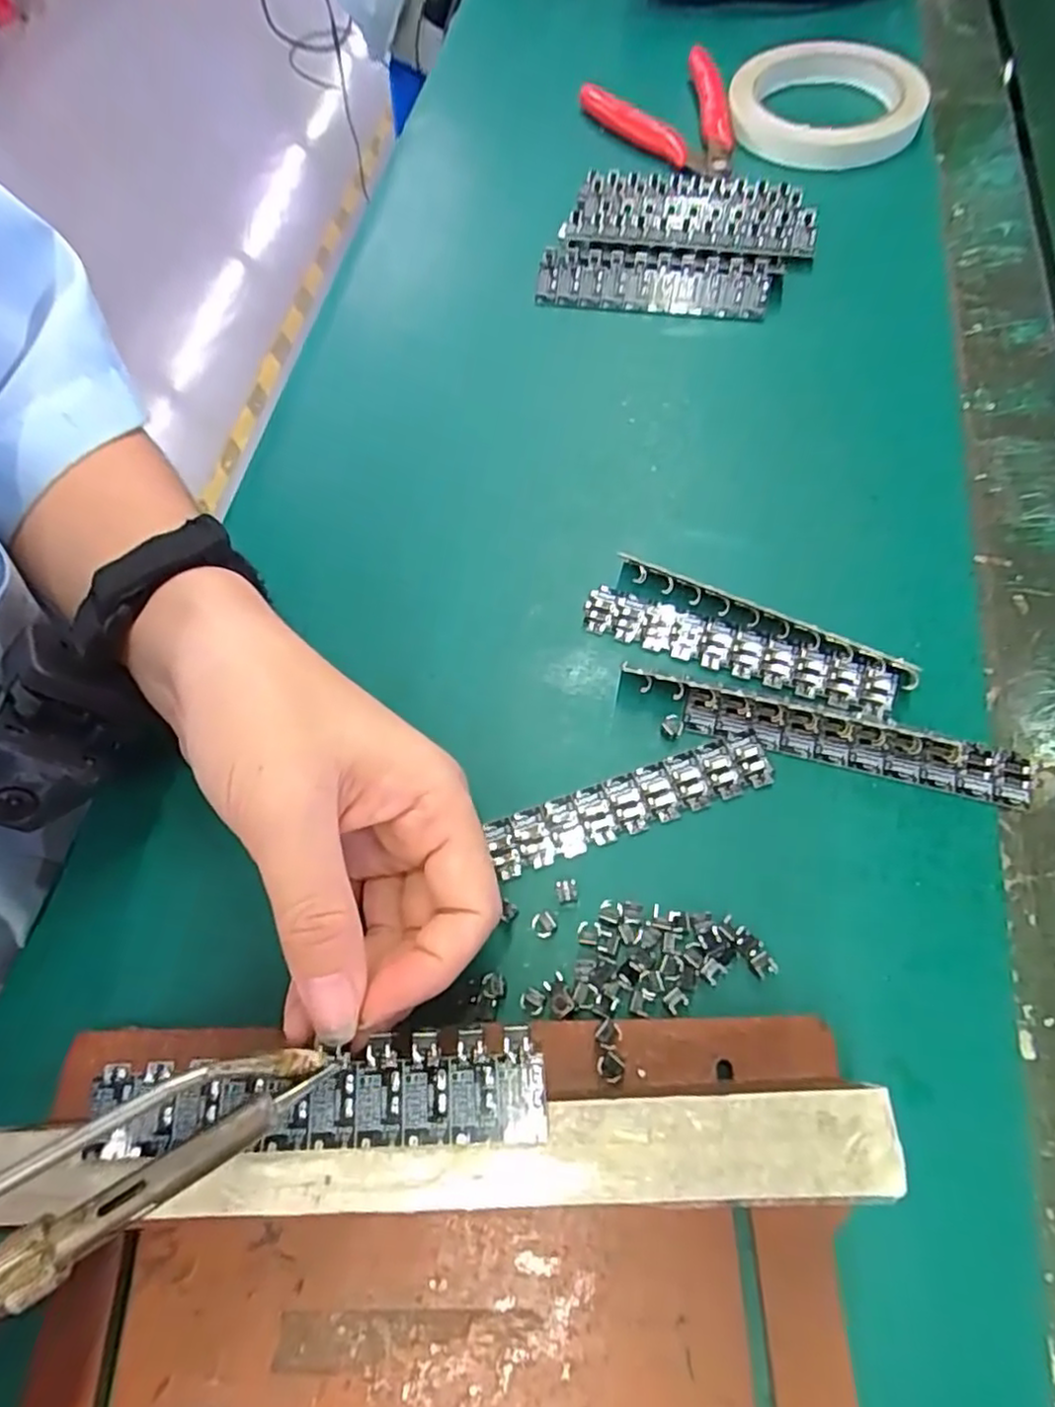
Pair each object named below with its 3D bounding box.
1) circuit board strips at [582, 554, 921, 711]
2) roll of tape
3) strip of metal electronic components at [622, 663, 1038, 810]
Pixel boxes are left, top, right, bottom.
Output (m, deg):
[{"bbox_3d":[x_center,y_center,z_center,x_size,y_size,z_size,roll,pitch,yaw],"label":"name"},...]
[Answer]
[{"bbox_3d":[0.076,-0.024,0.236,0.109,0.013,0.029,24,69,13],"label":"circuit board strips"},{"bbox_3d":[0.170,-0.342,0.375,0.101,0.014,0.115,23,69,13],"label":"roll of tape"},{"bbox_3d":[0.098,0.009,0.221,0.128,0.008,0.018,14,67,9],"label":"strip of metal electronic components"}]

